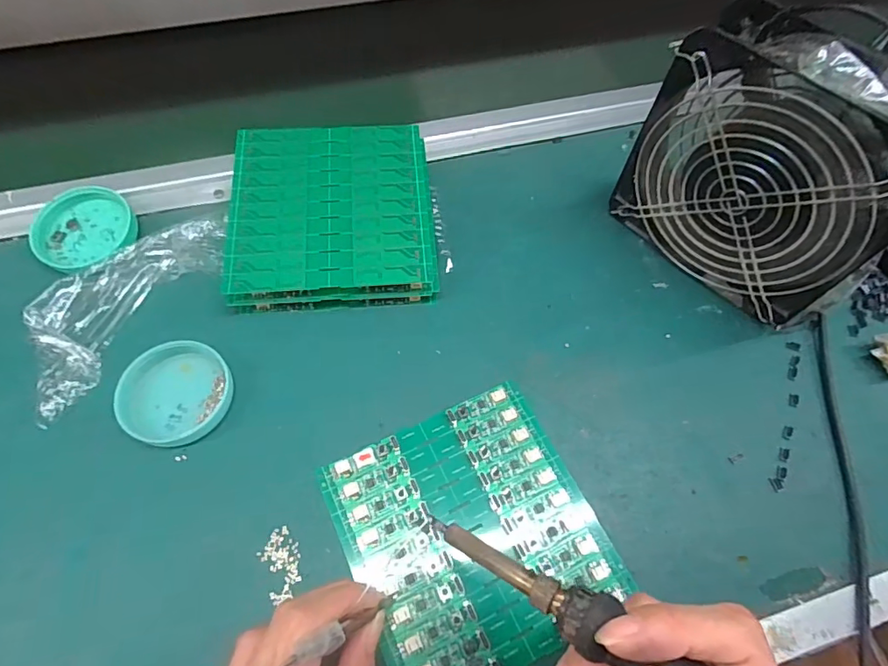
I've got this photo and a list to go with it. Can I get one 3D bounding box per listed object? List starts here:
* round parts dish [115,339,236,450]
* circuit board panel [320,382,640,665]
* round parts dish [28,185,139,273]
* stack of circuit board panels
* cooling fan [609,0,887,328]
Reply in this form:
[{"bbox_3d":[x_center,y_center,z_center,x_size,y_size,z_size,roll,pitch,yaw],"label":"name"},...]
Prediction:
[{"bbox_3d":[-0.164,0.035,0.306,0.061,0.016,0.063,1,63,-2],"label":"round parts dish"},{"bbox_3d":[0.017,0.111,0.282,0.133,0.005,0.137,-23,66,-14],"label":"circuit board panel"},{"bbox_3d":[-0.256,-0.076,0.357,0.065,0.012,0.068,1,63,-2],"label":"round parts dish"},{"bbox_3d":[-0.078,-0.087,0.363,0.138,0.030,0.139,-3,63,-4],"label":"stack of circuit board panels"},{"bbox_3d":[0.201,-0.096,0.313,0.057,0.153,0.156,-38,71,-20],"label":"cooling fan"}]

